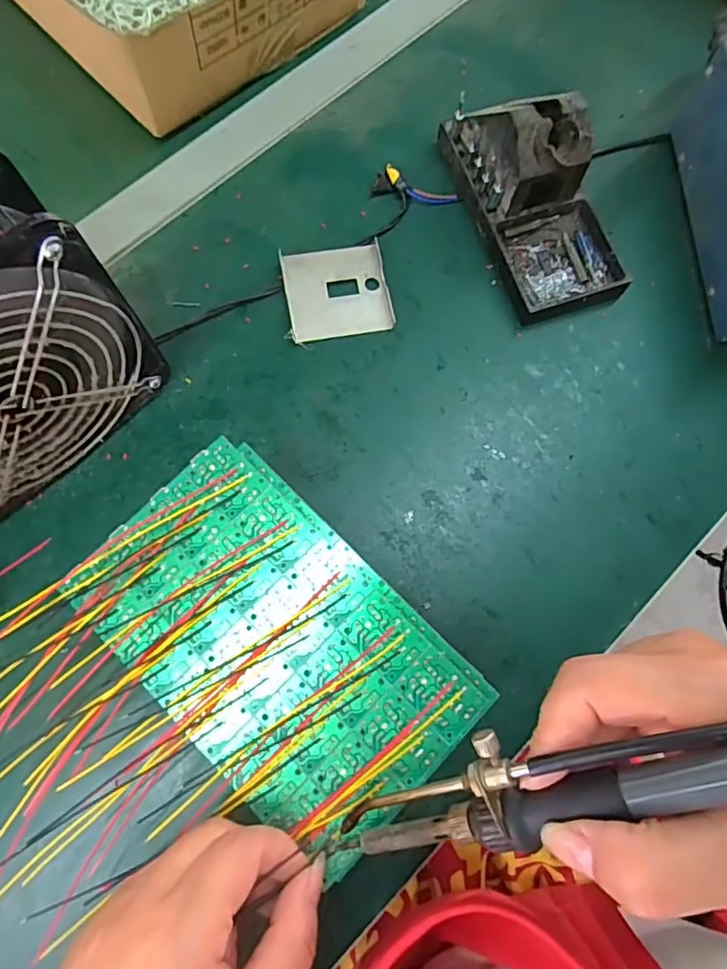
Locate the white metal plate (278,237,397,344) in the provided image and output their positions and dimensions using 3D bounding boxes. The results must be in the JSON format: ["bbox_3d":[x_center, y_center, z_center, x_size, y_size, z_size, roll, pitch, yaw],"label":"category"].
[{"bbox_3d":[-0.017,-0.131,0.377,0.068,0.014,0.065,-8,73,-2],"label":"white metal plate"}]

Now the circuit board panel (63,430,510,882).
[{"bbox_3d":[-0.041,0.070,0.255,0.105,0.012,0.173,-44,77,-11],"label":"circuit board panel"}]

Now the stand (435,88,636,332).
[{"bbox_3d":[0.118,-0.200,0.368,0.079,0.070,0.157,-18,76,-6],"label":"stand"}]

